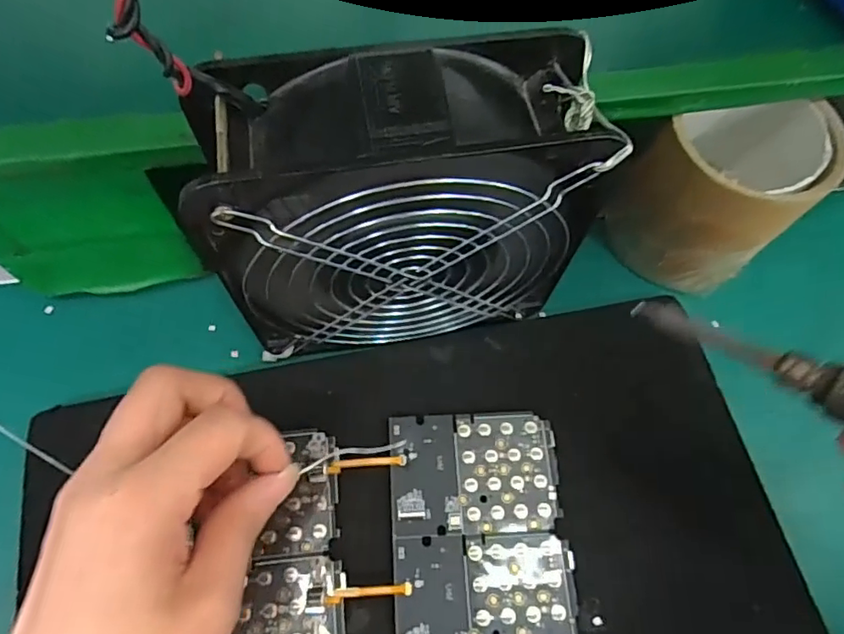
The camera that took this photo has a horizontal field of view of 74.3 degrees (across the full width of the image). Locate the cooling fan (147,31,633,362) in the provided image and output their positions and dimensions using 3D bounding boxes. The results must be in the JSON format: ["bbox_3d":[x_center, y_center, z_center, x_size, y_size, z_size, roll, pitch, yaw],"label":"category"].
[{"bbox_3d":[-0.006,-0.044,0.243,0.158,0.140,0.060,-8,67,-6],"label":"cooling fan"}]

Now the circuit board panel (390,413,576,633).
[{"bbox_3d":[0.028,0.125,0.244,0.079,0.004,0.163,-2,67,-3],"label":"circuit board panel"}]

